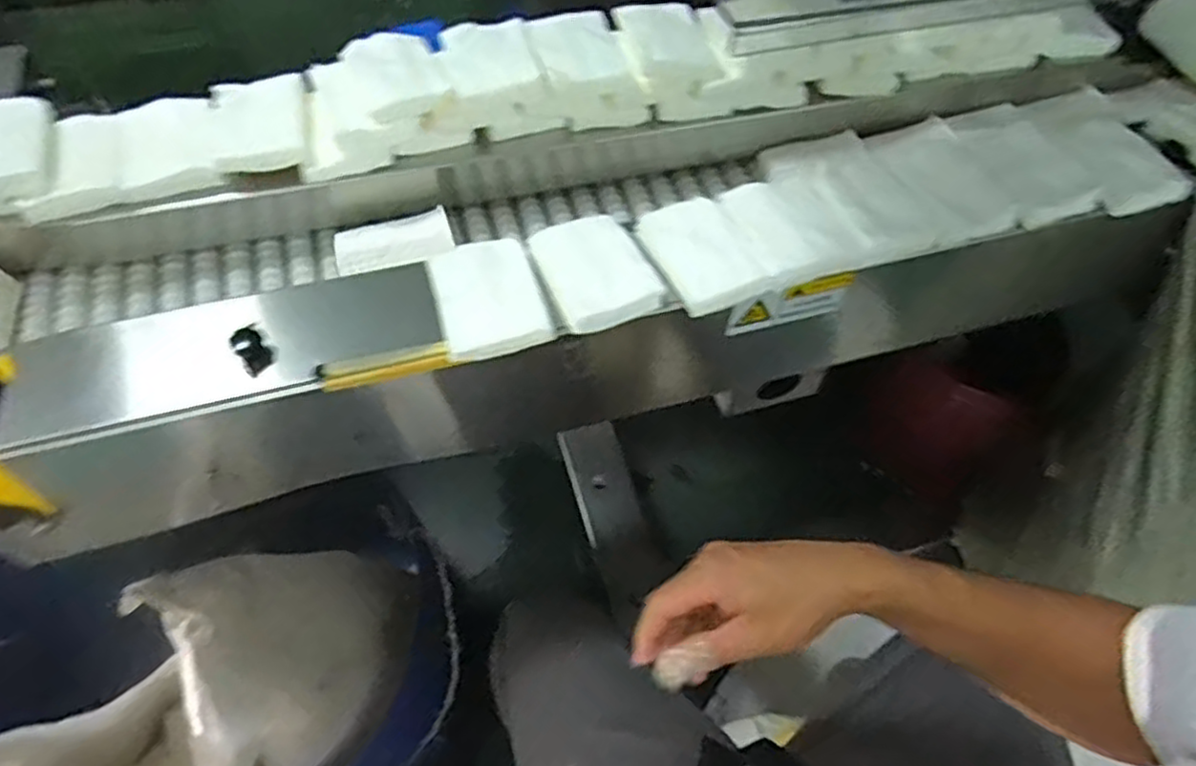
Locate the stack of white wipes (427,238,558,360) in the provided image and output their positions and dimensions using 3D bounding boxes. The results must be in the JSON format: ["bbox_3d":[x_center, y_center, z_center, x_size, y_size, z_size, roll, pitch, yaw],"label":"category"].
[{"bbox_3d":[-0.081,-0.065,0.522,0.074,0.015,0.097,-15,59,-13],"label":"stack of white wipes"}]

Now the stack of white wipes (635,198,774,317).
[{"bbox_3d":[0.079,-0.105,0.559,0.070,0.019,0.104,-18,60,-14],"label":"stack of white wipes"}]

